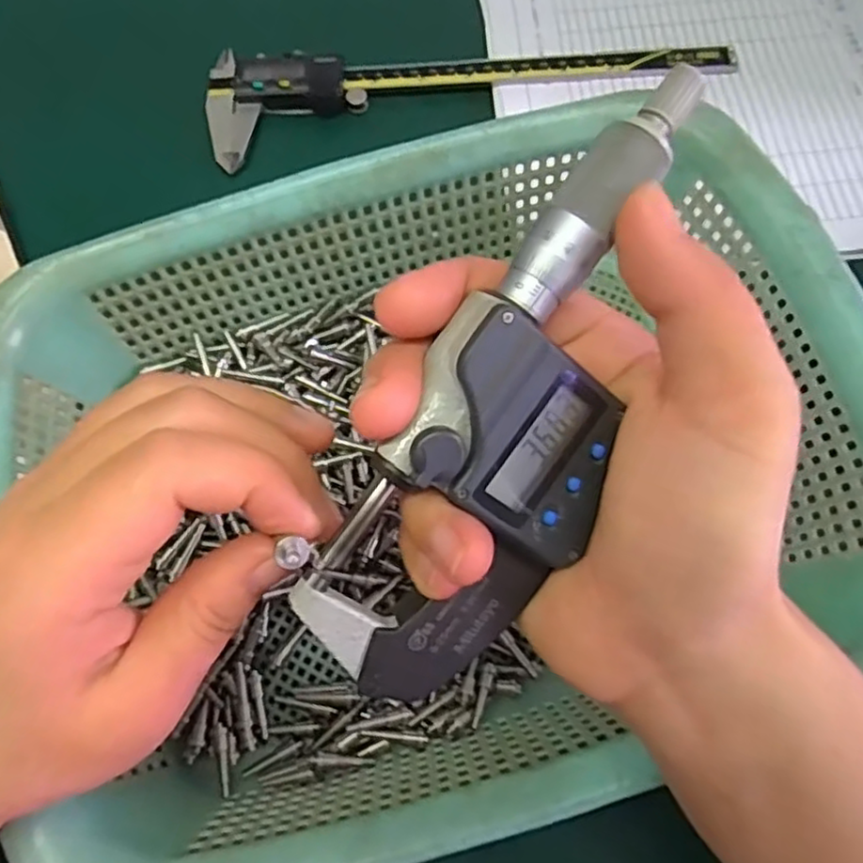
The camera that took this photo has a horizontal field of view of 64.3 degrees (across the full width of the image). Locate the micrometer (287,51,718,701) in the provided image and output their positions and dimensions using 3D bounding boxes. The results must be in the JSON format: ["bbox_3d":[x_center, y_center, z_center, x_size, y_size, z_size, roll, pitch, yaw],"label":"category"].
[{"bbox_3d":[0.023,-0.007,0.161,0.051,0.026,0.154,28,102,-21],"label":"micrometer"}]

